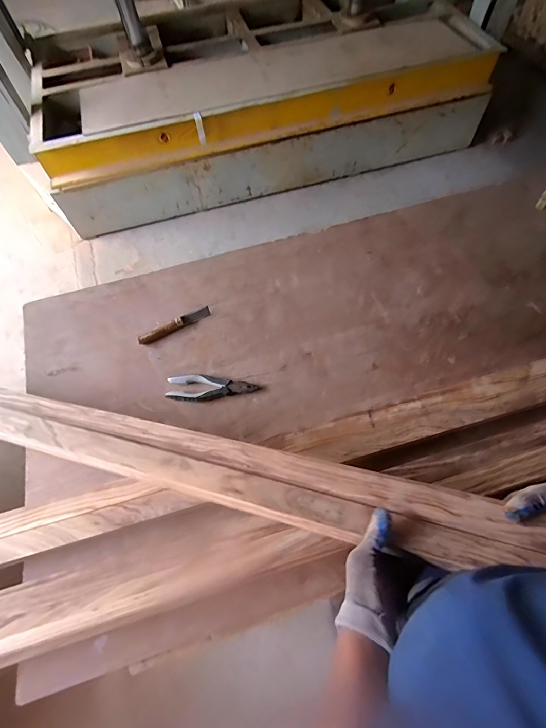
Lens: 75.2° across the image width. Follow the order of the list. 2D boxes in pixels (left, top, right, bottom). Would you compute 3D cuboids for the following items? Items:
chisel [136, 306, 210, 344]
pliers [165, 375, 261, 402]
[{"bbox_3d":[-0.237,-0.094,0.854,0.179,0.020,0.024,-27,66,-11],"label":"chisel"},{"bbox_3d":[-0.135,0.055,0.786,0.196,0.017,0.057,1,63,2],"label":"pliers"}]

